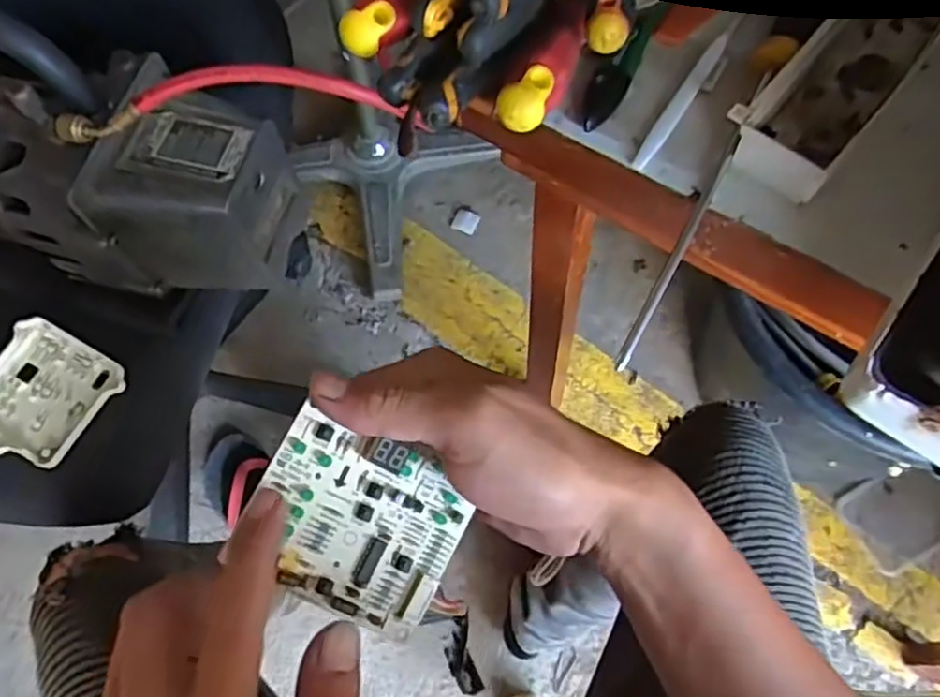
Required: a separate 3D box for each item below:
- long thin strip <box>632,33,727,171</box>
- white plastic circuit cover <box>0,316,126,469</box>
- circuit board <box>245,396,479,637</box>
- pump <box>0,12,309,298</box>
[{"bbox_3d":[0.122,-0.142,0.400,0.010,0.009,0.102,30,72,15],"label":"long thin strip"},{"bbox_3d":[-0.367,0.037,0.593,0.103,0.017,0.104,29,72,14],"label":"white plastic circuit cover"},{"bbox_3d":[-0.047,0.075,0.294,0.088,0.010,0.069,31,78,-14],"label":"circuit board"},{"bbox_3d":[-0.354,-0.152,0.537,0.390,0.211,0.138,-1,68,3],"label":"pump"}]

